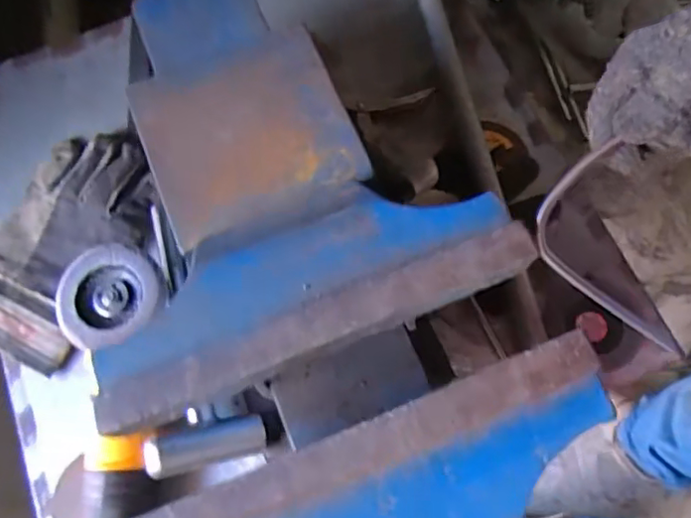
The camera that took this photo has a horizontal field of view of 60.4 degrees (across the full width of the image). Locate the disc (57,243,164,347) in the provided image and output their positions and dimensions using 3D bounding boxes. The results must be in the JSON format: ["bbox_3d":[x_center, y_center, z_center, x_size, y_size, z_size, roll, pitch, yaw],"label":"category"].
[{"bbox_3d":[-0.202,0.032,0.502,0.082,0.013,0.087,-1,73,2],"label":"disc"}]

